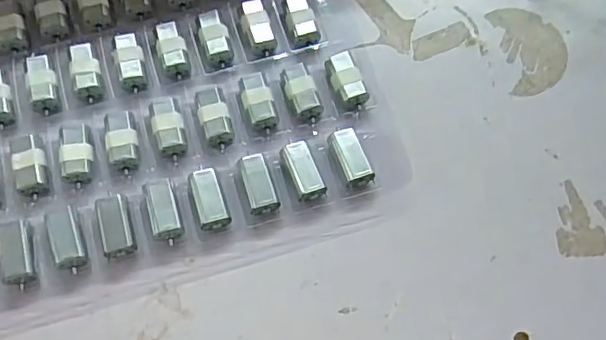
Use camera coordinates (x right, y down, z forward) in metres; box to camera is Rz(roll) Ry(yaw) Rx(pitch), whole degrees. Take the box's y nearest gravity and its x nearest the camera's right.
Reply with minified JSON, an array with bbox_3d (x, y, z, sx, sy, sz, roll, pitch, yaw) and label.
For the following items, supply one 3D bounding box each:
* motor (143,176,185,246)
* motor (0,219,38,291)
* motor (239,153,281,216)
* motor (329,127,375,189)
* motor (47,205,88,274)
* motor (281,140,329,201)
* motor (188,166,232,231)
[{"bbox_3d":[-0.067,0.018,0.269,0.014,0.010,0.032,-17,71,-6],"label":"motor"},{"bbox_3d":[-0.133,0.039,0.262,0.015,0.008,0.030,-15,71,-6],"label":"motor"},{"bbox_3d":[-0.021,0.007,0.274,0.015,0.009,0.030,-14,71,-6],"label":"motor"},{"bbox_3d":[0.024,-0.007,0.278,0.015,0.008,0.030,-15,71,-6],"label":"motor"},{"bbox_3d":[-0.111,0.032,0.265,0.014,0.008,0.031,-20,71,-8],"label":"motor"},{"bbox_3d":[0.000,0.000,0.277,0.015,0.008,0.030,-21,71,-8],"label":"motor"},{"bbox_3d":[-0.045,0.014,0.271,0.015,0.009,0.029,-15,71,-6],"label":"motor"}]

